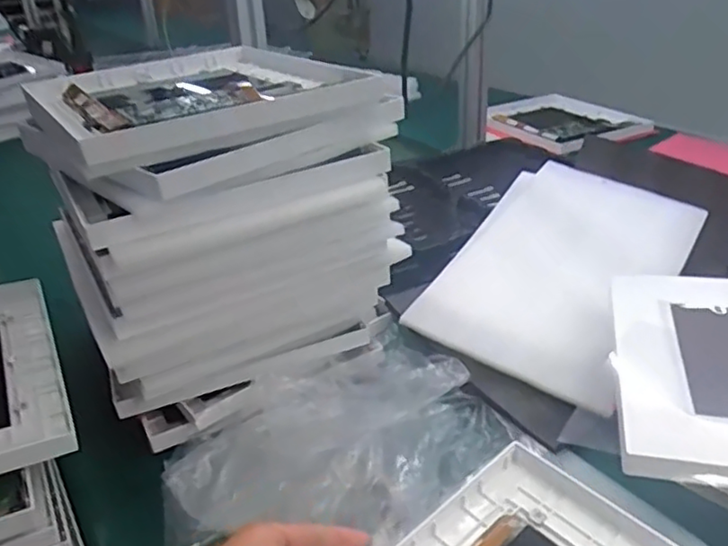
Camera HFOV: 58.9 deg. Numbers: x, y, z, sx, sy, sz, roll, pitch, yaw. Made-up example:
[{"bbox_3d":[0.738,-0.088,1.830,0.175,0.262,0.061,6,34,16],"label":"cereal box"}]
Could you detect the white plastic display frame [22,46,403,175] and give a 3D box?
[{"bbox_3d":[-0.175,-0.183,0.648,0.268,0.033,0.372,-20,33,-27],"label":"white plastic display frame"}]

